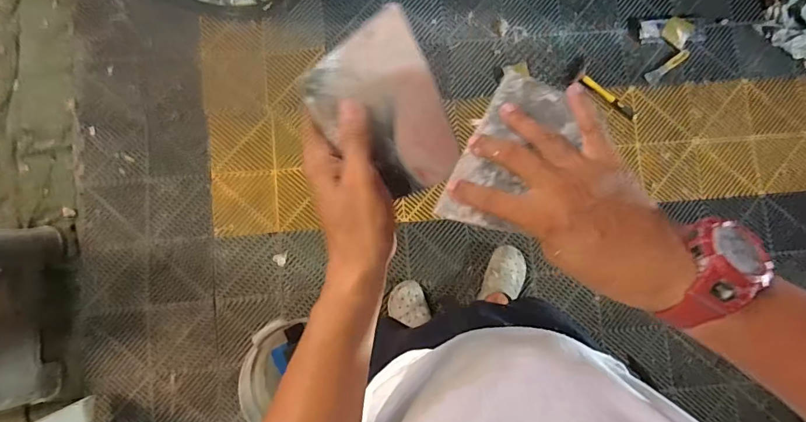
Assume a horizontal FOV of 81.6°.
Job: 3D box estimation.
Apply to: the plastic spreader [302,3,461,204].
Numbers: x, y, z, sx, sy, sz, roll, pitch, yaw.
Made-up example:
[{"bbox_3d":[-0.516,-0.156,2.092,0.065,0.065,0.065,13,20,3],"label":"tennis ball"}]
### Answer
[{"bbox_3d":[-0.015,-0.078,0.375,0.099,0.007,0.136,-30,107,-9],"label":"plastic spreader"}]

